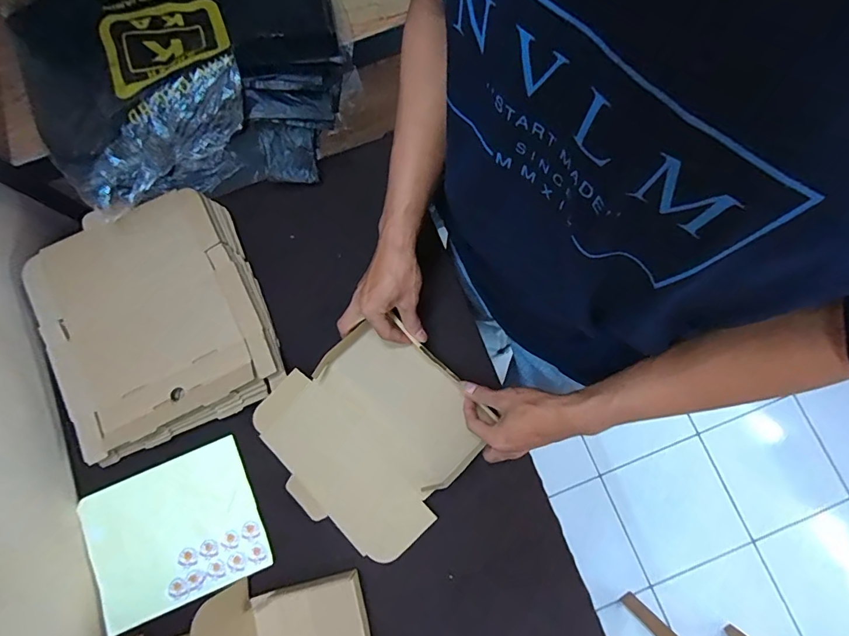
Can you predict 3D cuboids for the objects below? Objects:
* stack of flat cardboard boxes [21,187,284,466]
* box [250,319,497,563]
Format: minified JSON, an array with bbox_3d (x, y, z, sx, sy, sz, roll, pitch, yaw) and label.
[{"bbox_3d":[-0.350,-0.002,0.596,0.264,0.031,0.304,-22,79,-3],"label":"stack of flat cardboard boxes"},{"bbox_3d":[-0.064,0.139,0.556,0.228,0.040,0.236,-45,81,-7],"label":"box"}]

